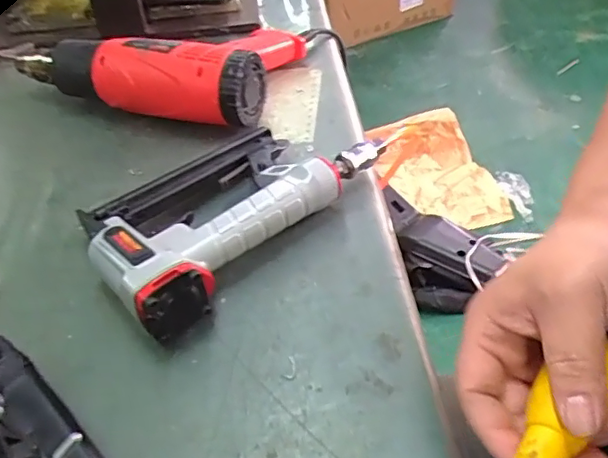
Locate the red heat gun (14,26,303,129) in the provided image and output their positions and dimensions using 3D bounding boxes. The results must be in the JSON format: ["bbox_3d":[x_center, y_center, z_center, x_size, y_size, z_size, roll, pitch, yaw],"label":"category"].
[{"bbox_3d":[-0.152,-0.192,0.594,0.264,0.074,0.178,13,47,15],"label":"red heat gun"}]

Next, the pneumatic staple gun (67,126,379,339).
[{"bbox_3d":[-0.056,-0.028,0.437,0.123,0.049,0.247,29,53,28],"label":"pneumatic staple gun"}]

